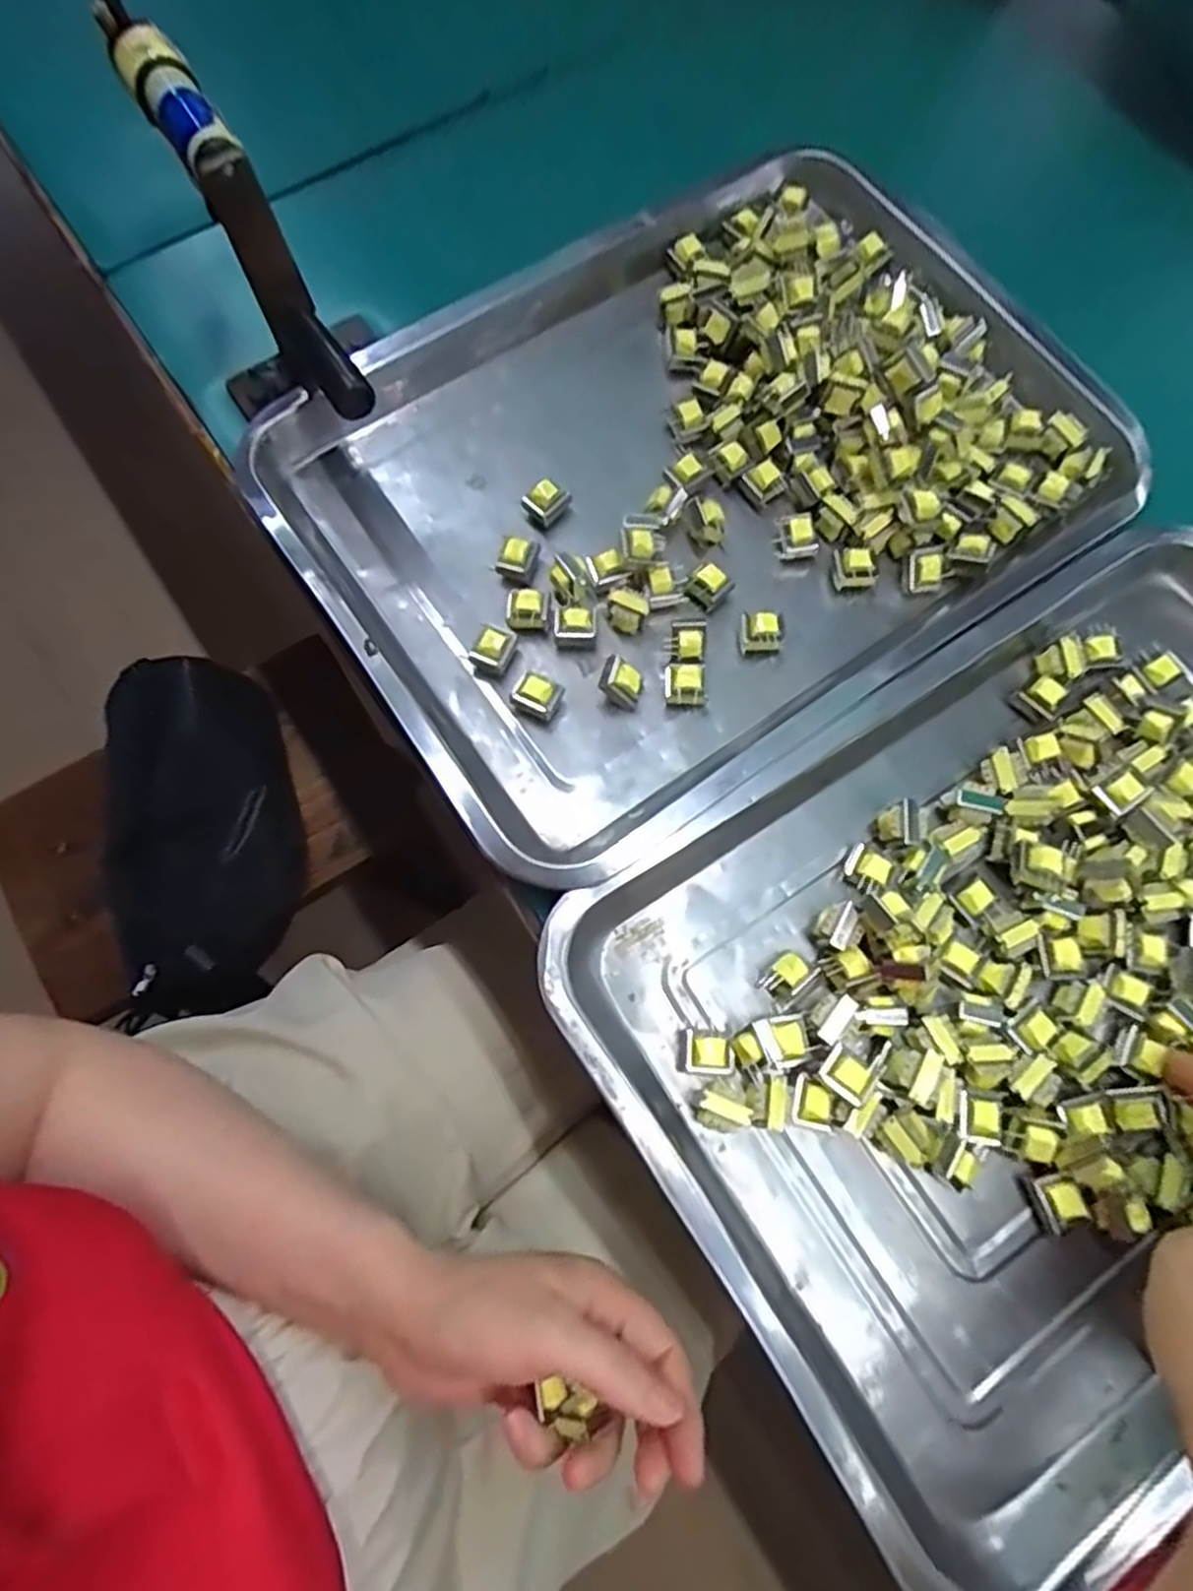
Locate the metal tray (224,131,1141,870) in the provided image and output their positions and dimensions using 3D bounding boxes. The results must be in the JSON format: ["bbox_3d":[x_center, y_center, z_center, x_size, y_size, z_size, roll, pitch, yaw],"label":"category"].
[{"bbox_3d":[0.054,-0.164,0.366,0.384,0.035,0.279,-34,77,-9],"label":"metal tray"}]

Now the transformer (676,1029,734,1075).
[{"bbox_3d":[0.044,0.103,0.297,0.020,0.014,0.015,12,74,3],"label":"transformer"}]

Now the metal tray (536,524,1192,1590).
[{"bbox_3d":[0.206,0.068,0.302,0.388,0.024,0.274,-32,76,-9],"label":"metal tray"}]

